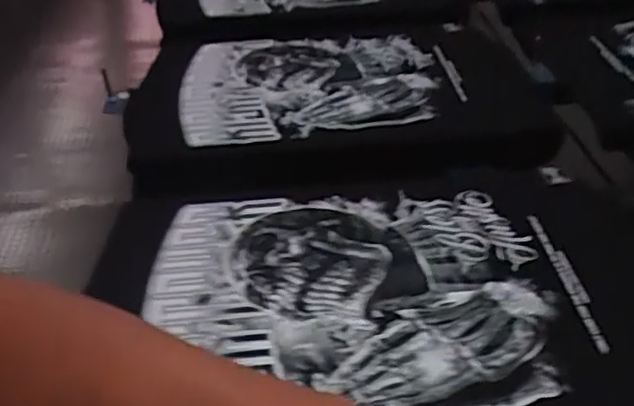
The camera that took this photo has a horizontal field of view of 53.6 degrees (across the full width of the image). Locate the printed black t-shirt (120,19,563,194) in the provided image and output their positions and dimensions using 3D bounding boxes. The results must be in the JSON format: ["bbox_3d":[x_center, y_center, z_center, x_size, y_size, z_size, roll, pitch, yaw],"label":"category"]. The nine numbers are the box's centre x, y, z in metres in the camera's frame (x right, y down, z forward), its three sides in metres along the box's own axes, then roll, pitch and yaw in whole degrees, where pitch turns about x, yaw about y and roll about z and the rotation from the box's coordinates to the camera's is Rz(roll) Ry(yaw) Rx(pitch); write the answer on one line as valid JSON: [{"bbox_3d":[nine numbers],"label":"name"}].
[{"bbox_3d":[0.011,-0.187,1.074,0.689,0.115,0.392,-5,49,2],"label":"printed black t-shirt"}]

